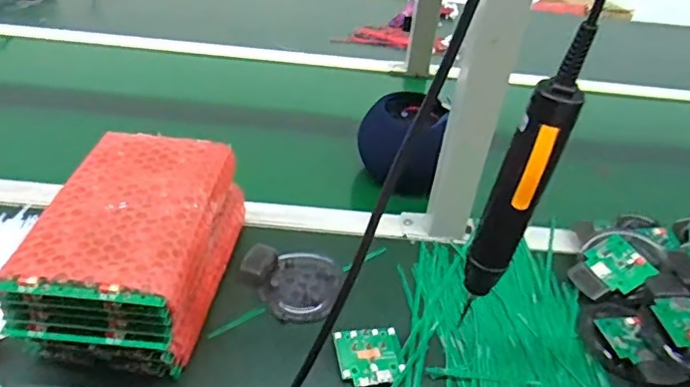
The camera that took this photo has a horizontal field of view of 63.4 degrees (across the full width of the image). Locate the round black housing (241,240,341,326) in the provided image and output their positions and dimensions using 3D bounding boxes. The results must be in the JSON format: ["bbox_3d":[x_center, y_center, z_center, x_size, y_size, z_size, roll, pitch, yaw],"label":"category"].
[{"bbox_3d":[-0.056,0.089,0.557,0.097,0.024,0.083,13,38,8],"label":"round black housing"}]

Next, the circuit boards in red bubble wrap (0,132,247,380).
[{"bbox_3d":[-0.180,0.049,0.505,0.136,0.110,0.210,7,37,-1],"label":"circuit boards in red bubble wrap"}]

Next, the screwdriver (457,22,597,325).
[{"bbox_3d":[0.118,-0.002,0.381,0.034,0.214,0.033,20,39,16],"label":"screwdriver"}]

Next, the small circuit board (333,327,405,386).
[{"bbox_3d":[0.024,0.144,0.495,0.059,0.011,0.052,-4,39,-15],"label":"small circuit board"}]

